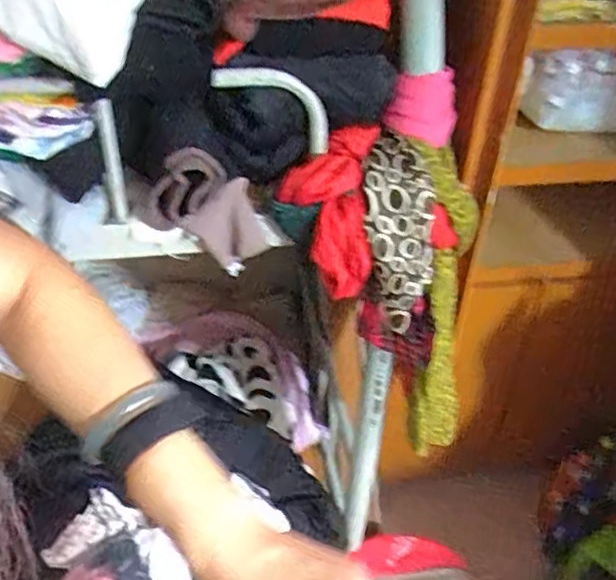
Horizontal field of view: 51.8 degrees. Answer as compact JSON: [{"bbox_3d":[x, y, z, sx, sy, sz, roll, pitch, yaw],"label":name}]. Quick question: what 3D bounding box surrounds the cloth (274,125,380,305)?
[{"bbox_3d":[0.030,-0.095,0.806,0.120,0.213,0.064,-6,12,-11],"label":"cloth"}]

